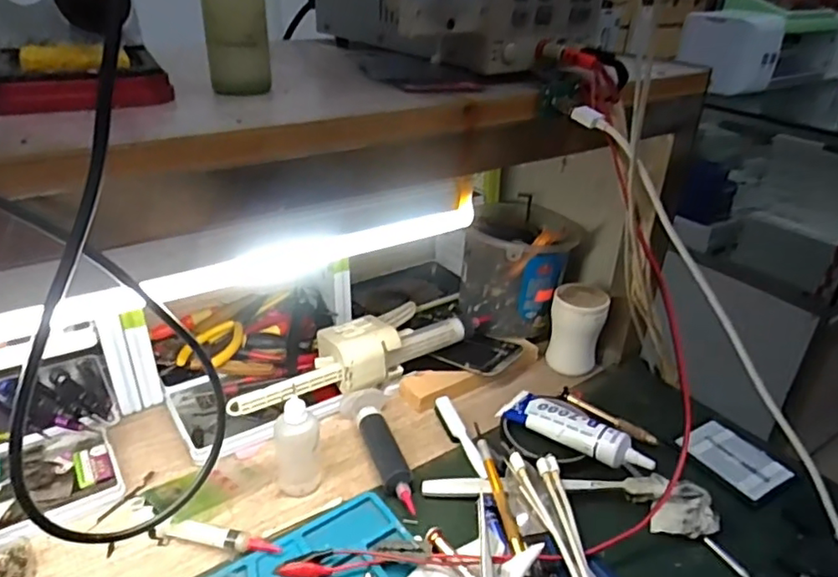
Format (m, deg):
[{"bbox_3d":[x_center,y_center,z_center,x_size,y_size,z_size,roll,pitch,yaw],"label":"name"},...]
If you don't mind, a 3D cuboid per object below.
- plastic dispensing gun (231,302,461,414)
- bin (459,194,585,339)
[{"bbox_3d":[-0.069,0.071,0.575,0.231,0.068,0.077,-18,35,-32],"label":"plastic dispensing gun"},{"bbox_3d":[0.107,-0.009,0.660,0.122,0.131,0.134,2,29,1],"label":"bin"}]

